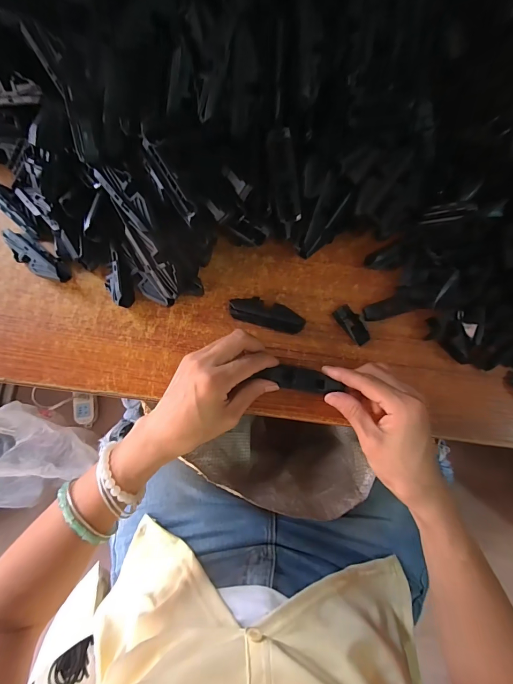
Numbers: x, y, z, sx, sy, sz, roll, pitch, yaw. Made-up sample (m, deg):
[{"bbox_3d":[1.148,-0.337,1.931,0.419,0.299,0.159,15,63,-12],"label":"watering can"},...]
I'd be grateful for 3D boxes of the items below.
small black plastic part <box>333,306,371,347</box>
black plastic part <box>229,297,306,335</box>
[{"bbox_3d":[0.094,-0.017,0.333,0.020,0.012,0.042,-31,83,-5],"label":"small black plastic part"},{"bbox_3d":[0.010,-0.027,0.332,0.072,0.016,0.026,18,81,2],"label":"black plastic part"}]

